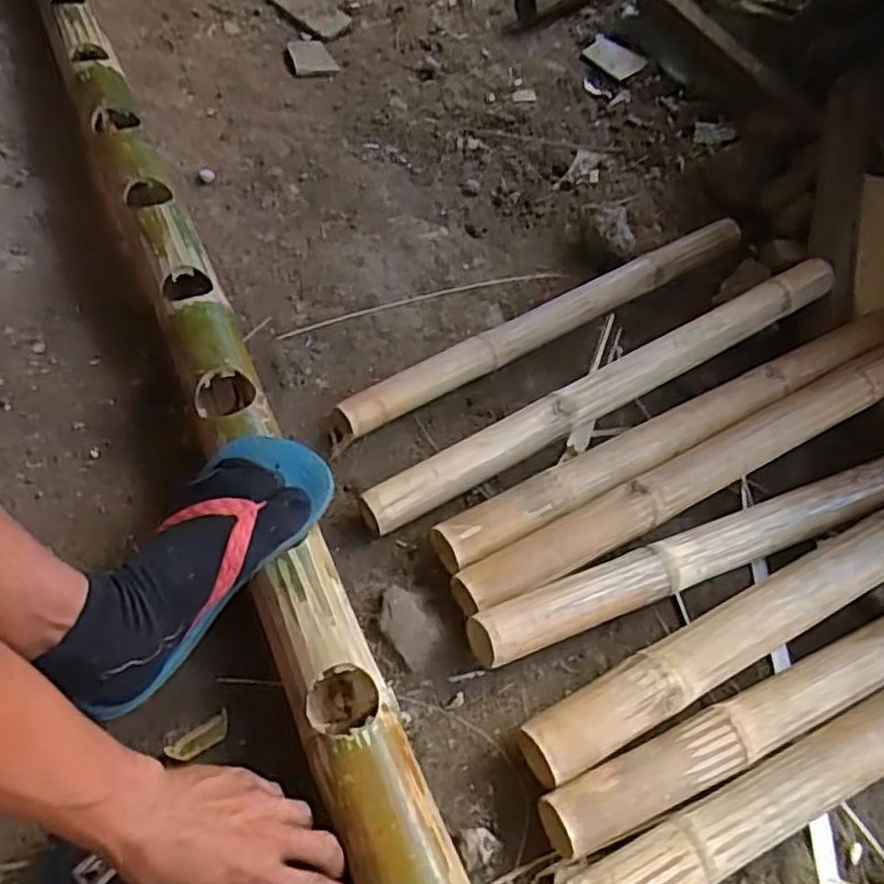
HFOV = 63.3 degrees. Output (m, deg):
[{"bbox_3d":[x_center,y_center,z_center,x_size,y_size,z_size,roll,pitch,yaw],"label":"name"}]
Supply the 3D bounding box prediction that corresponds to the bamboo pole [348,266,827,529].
[{"bbox_3d":[0.206,-0.073,0.783,0.665,0.052,0.048,-28,64,-20],"label":"bamboo pole"}]

